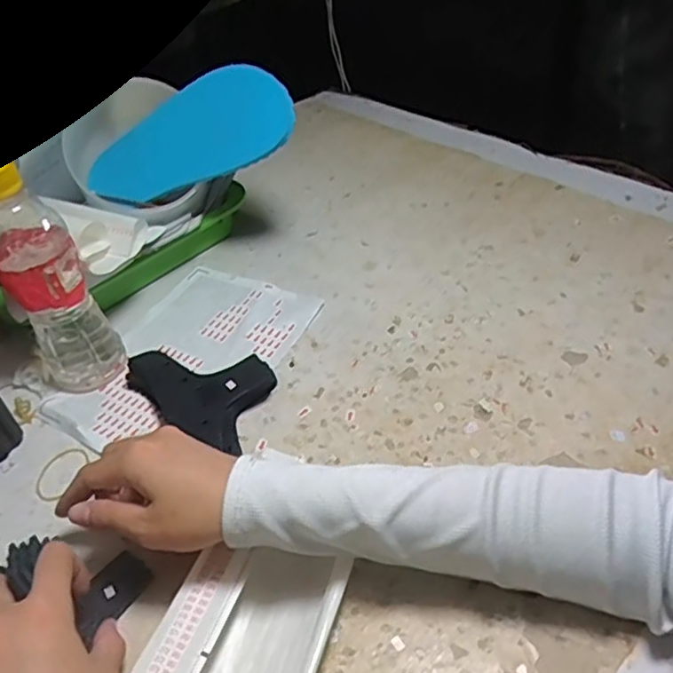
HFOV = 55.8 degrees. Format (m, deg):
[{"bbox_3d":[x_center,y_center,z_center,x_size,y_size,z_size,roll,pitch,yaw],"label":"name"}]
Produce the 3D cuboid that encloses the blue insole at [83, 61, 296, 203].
[{"bbox_3d":[-0.134,-0.176,0.560,0.210,0.081,0.012,-11,0,26],"label":"blue insole"}]

